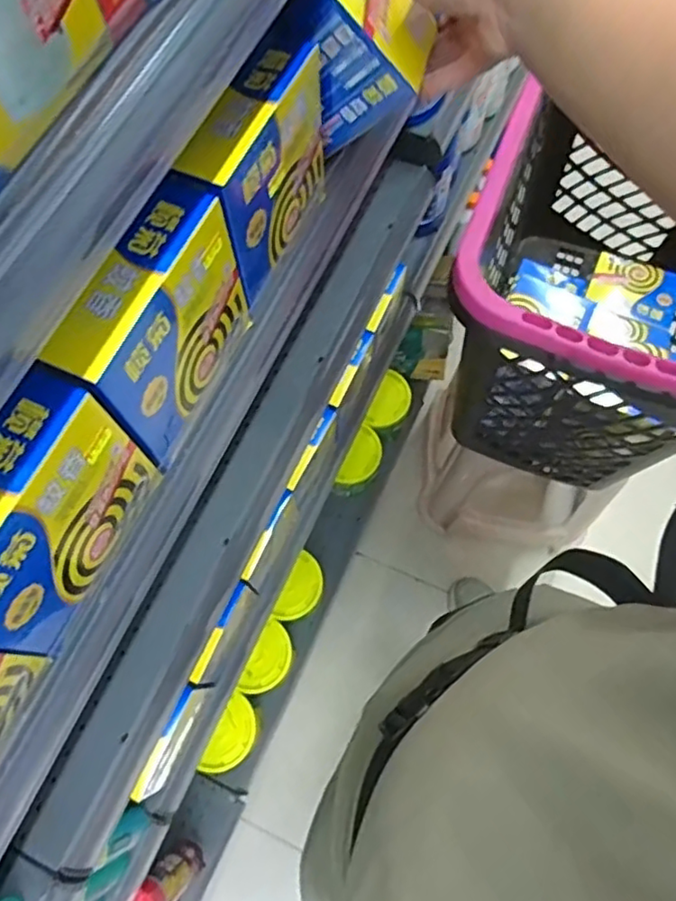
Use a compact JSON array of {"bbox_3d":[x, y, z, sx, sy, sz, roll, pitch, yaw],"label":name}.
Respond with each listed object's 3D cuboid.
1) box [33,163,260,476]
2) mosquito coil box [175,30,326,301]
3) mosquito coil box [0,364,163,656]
[{"bbox_3d":[-0.109,-0.075,0.396,0.039,0.132,0.137,24,71,10],"label":"box"},{"bbox_3d":[-0.050,-0.198,0.438,0.043,0.127,0.139,22,71,10],"label":"mosquito coil box"},{"bbox_3d":[-0.165,0.041,0.347,0.039,0.122,0.132,27,71,11],"label":"mosquito coil box"}]

